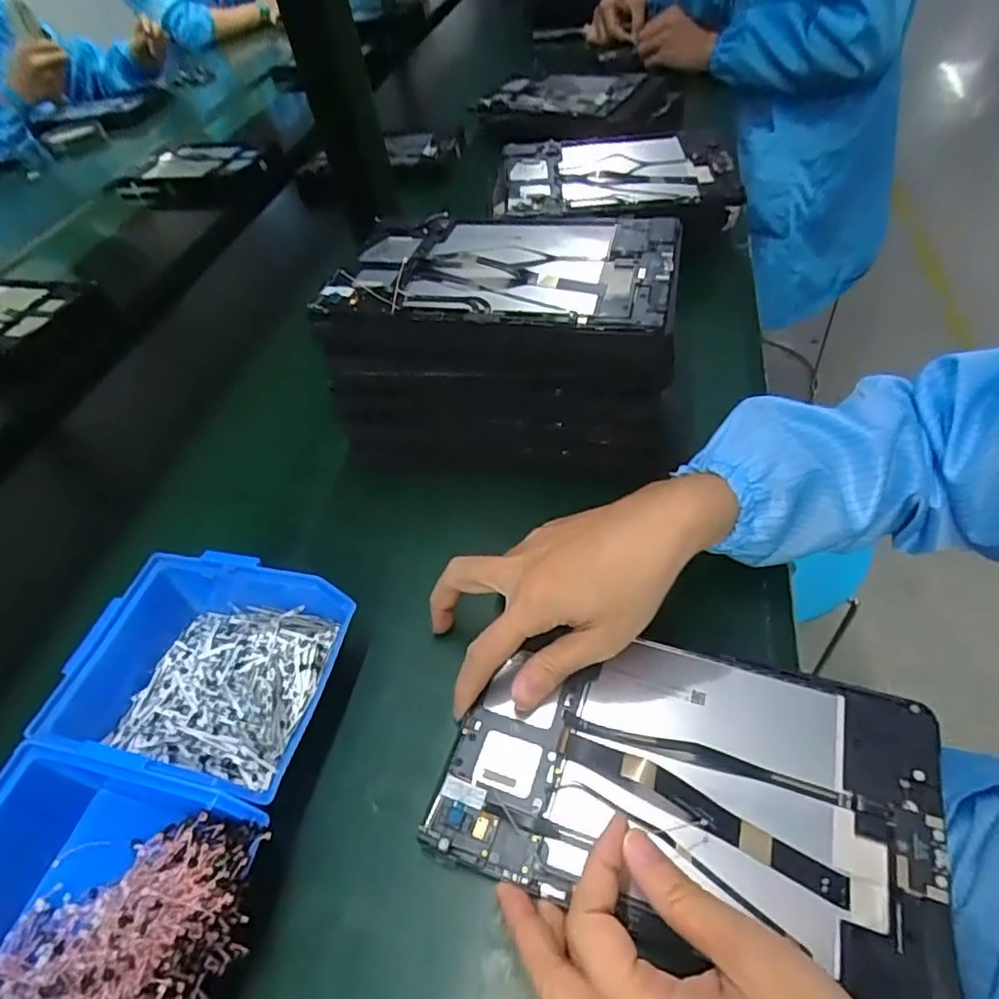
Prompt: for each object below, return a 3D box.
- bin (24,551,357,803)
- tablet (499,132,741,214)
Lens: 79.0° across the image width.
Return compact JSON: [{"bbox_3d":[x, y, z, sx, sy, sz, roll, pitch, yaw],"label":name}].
[{"bbox_3d":[-0.175,0.106,0.366,0.148,0.068,0.126,8,50,13],"label":"bin"},{"bbox_3d":[0.127,-0.365,0.669,0.258,0.016,0.153,-3,56,6],"label":"tablet"}]

